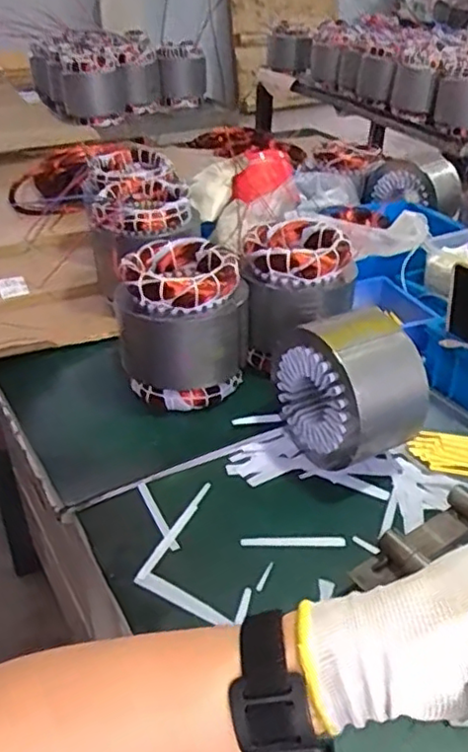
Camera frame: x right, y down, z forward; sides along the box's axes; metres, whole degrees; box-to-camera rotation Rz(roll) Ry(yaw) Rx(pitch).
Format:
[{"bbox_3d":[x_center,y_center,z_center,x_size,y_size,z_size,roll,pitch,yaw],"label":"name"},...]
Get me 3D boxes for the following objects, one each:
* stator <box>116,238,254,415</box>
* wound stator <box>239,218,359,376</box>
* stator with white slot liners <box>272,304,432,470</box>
[{"bbox_3d":[-0.054,-0.059,0.750,0.143,0.162,0.132,4,35,4],"label":"stator"},{"bbox_3d":[0.076,-0.105,0.811,0.136,0.149,0.129,-6,36,-10],"label":"wound stator"},{"bbox_3d":[0.121,0.016,0.667,0.105,0.150,0.125,-17,39,-23],"label":"stator with white slot liners"}]

